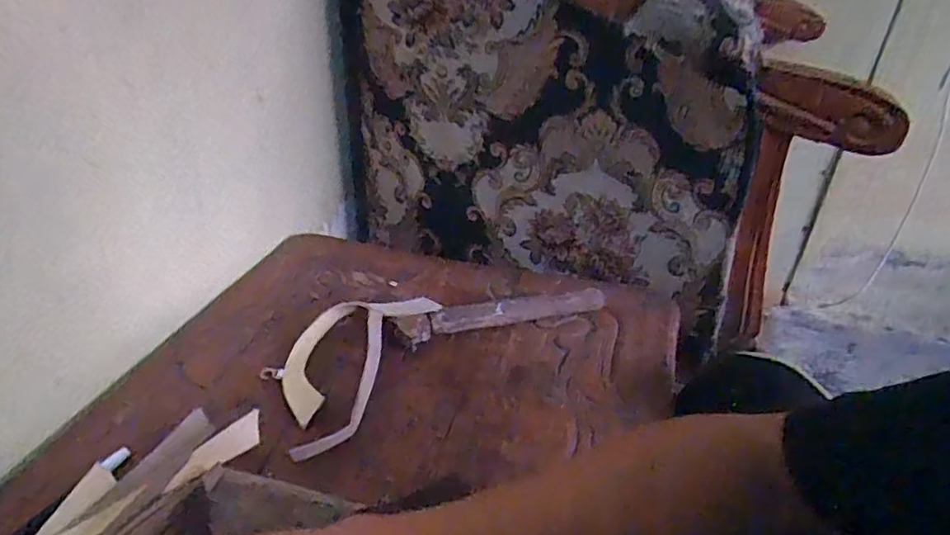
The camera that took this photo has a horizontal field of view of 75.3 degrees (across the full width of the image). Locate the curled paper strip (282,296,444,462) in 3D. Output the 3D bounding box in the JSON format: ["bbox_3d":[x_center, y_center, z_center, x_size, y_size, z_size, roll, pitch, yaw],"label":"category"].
[{"bbox_3d":[-0.114,0.079,0.537,0.093,0.029,0.197,14,32,15],"label":"curled paper strip"}]

